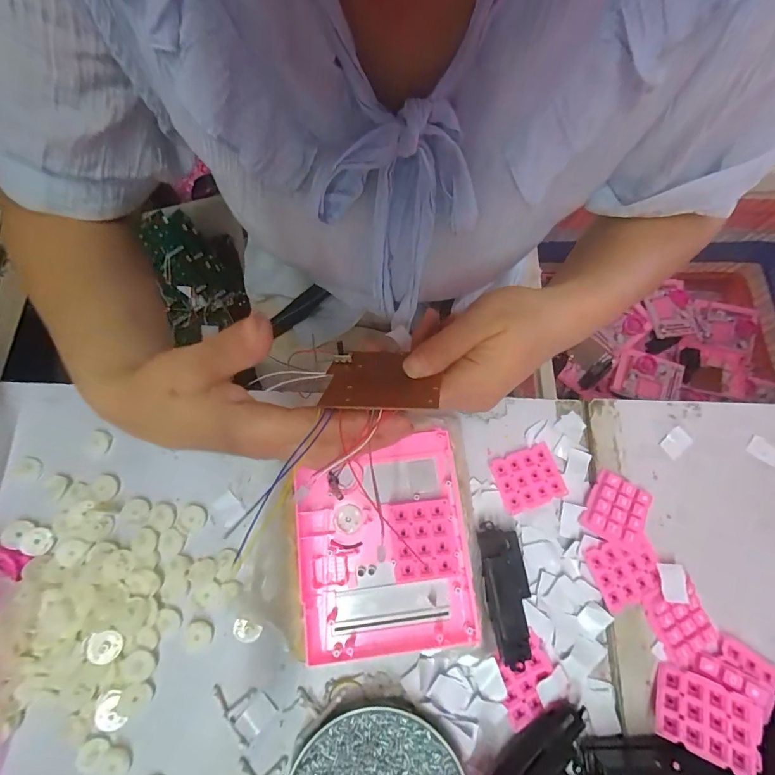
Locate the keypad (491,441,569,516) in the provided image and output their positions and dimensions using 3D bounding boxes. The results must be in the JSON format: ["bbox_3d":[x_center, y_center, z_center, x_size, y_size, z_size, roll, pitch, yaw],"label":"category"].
[{"bbox_3d":[0.130,0.084,0.356,0.058,0.006,0.050,-19,76,-6],"label":"keypad"}]

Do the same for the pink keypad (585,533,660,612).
[{"bbox_3d":[0.204,0.155,0.324,0.056,0.009,0.050,-21,77,-5],"label":"pink keypad"}]

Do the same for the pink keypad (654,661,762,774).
[{"bbox_3d":[0.242,0.250,0.288,0.064,0.011,0.051,14,54,28],"label":"pink keypad"}]

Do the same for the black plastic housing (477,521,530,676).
[{"bbox_3d":[0.098,0.169,0.314,0.039,0.027,0.106,-4,74,-2],"label":"black plastic housing"}]

